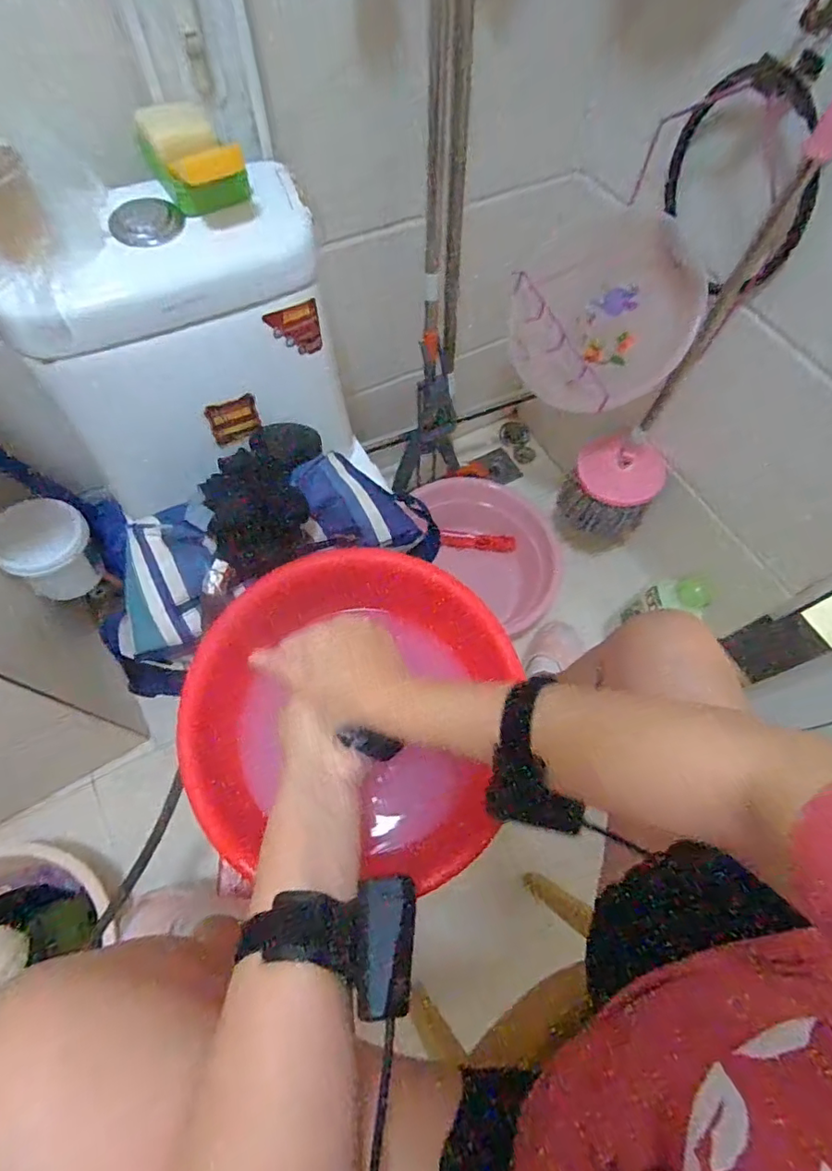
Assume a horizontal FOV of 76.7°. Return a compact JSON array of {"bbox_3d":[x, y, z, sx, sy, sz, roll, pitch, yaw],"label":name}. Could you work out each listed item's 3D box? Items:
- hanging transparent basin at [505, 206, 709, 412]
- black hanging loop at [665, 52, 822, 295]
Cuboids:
[{"bbox_3d":[0.305,-0.468,0.924,0.094,0.305,0.344,-29,70,-15],"label":"hanging transparent basin"},{"bbox_3d":[0.414,-0.512,0.670,0.044,0.212,0.224,-14,67,-9],"label":"black hanging loop"}]

